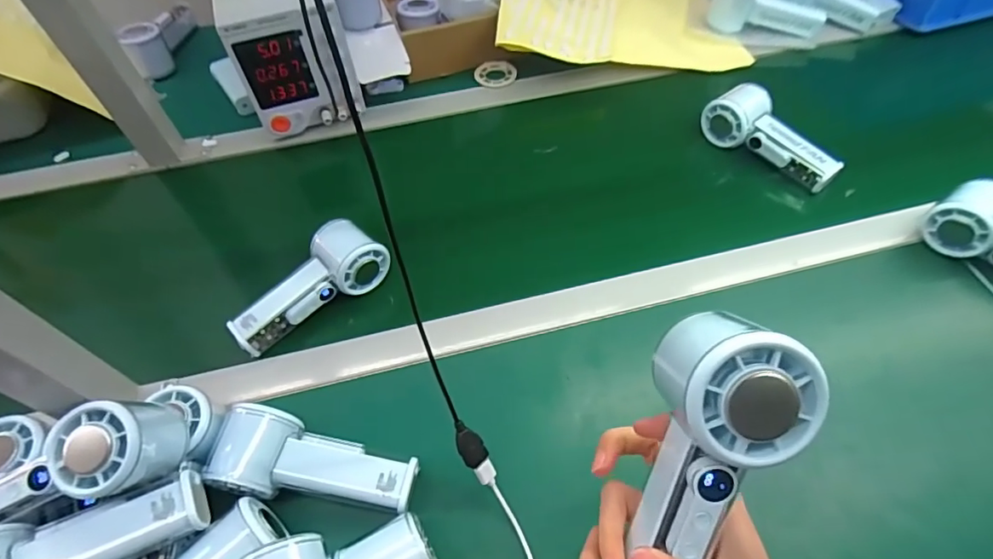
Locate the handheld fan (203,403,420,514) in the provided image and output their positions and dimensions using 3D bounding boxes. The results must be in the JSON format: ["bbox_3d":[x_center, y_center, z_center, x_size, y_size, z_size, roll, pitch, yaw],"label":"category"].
[{"bbox_3d":[-0.137,0.140,0.391,0.152,0.053,0.061,7,55,9],"label":"handheld fan"}]

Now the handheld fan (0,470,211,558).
[{"bbox_3d":[-0.265,0.170,0.323,0.148,0.053,0.057,-20,55,-10],"label":"handheld fan"}]

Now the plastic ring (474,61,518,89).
[{"bbox_3d":[-0.001,-0.286,0.720,0.057,0.006,0.057,-2,54,3],"label":"plastic ring"}]

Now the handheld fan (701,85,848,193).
[{"bbox_3d":[0.317,-0.166,0.589,0.060,0.046,0.157,-40,61,-22],"label":"handheld fan"}]

